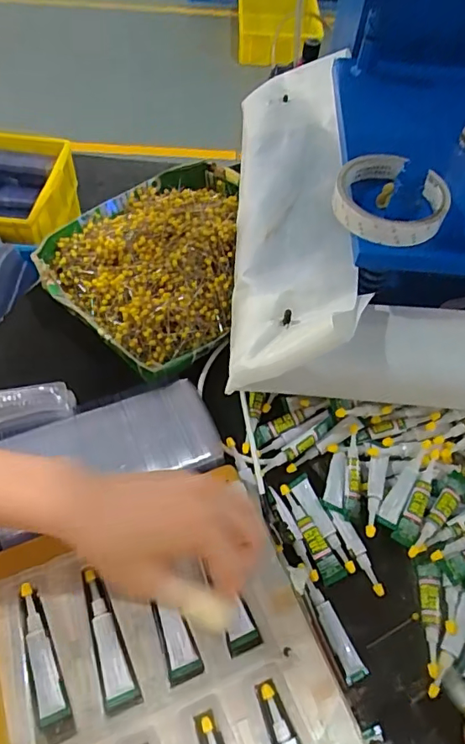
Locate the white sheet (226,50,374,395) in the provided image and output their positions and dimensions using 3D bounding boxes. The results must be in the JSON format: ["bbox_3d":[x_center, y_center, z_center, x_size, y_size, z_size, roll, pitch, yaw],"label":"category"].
[{"bbox_3d":[0.056,-0.182,0.517,0.117,0.040,0.428,-9,54,17],"label":"white sheet"}]

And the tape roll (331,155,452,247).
[{"bbox_3d":[0.123,-0.135,0.407,0.085,0.026,0.085,2,56,-2],"label":"tape roll"}]

